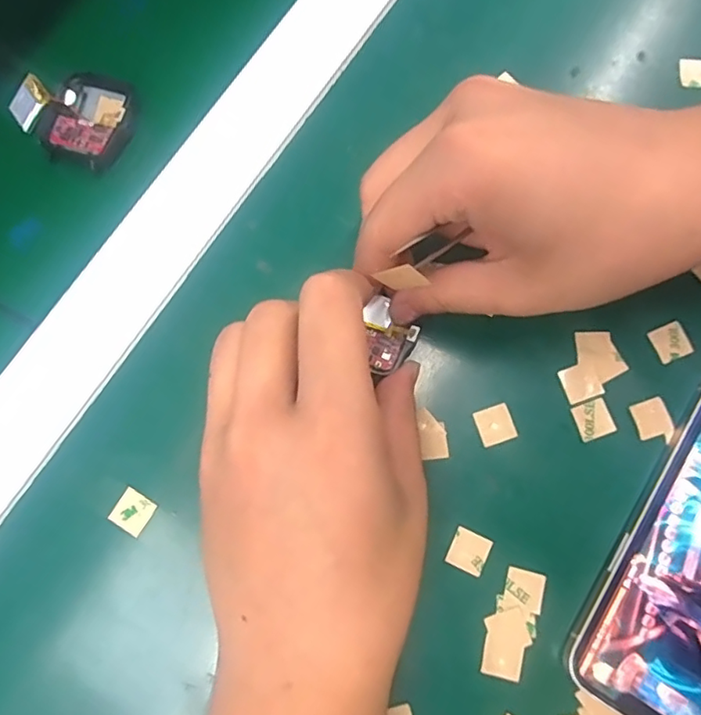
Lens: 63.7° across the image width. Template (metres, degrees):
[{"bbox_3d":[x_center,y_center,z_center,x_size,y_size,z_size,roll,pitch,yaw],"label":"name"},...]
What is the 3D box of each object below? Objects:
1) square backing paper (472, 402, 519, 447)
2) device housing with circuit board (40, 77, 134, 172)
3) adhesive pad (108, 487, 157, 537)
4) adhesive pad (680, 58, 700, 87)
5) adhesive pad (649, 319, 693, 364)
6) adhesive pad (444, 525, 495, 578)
[{"bbox_3d":[0.062,0.028,0.240,0.015,0.004,0.015,-17,78,-1],"label":"square backing paper"},{"bbox_3d":[-0.123,-0.114,0.271,0.040,0.010,0.047,24,80,7],"label":"device housing with circuit board"},{"bbox_3d":[-0.091,0.064,0.235,0.015,0.004,0.015,29,81,8],"label":"adhesive pad"},{"bbox_3d":[0.168,-0.138,0.273,0.015,0.004,0.016,2,77,2],"label":"adhesive pad"},{"bbox_3d":[0.141,-0.007,0.248,0.014,0.004,0.015,-26,82,2],"label":"adhesive pad"},{"bbox_3d":[0.049,0.079,0.232,0.016,0.004,0.016,25,78,6],"label":"adhesive pad"}]

